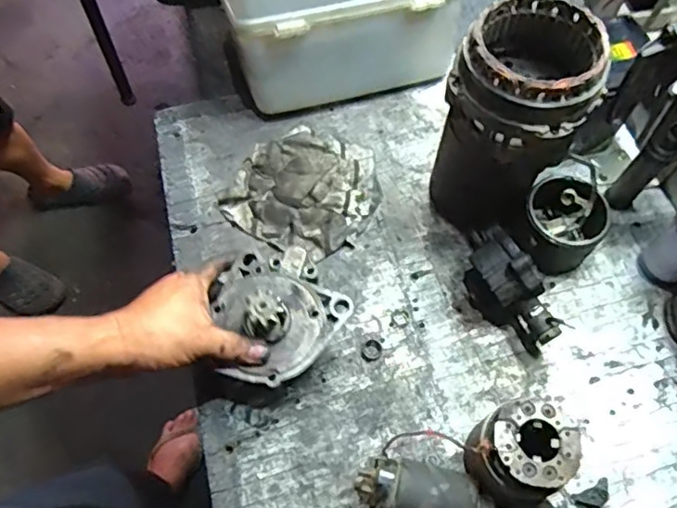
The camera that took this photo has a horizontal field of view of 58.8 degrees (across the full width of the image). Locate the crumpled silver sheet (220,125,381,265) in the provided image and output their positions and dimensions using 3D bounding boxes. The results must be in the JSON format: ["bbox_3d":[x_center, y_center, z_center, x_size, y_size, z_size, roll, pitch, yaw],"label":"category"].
[{"bbox_3d":[-0.037,-0.080,0.704,0.161,0.022,0.157,24,66,9],"label":"crumpled silver sheet"}]

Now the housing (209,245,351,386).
[{"bbox_3d":[-0.062,0.047,0.566,0.126,0.075,0.129,2,62,-3],"label":"housing"}]

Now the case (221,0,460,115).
[{"bbox_3d":[-0.001,-0.305,0.730,0.265,0.183,0.177,-13,66,-8],"label":"case"}]

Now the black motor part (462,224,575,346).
[{"bbox_3d":[0.175,0.030,0.621,0.056,0.087,0.141,-30,69,-15],"label":"black motor part"}]

